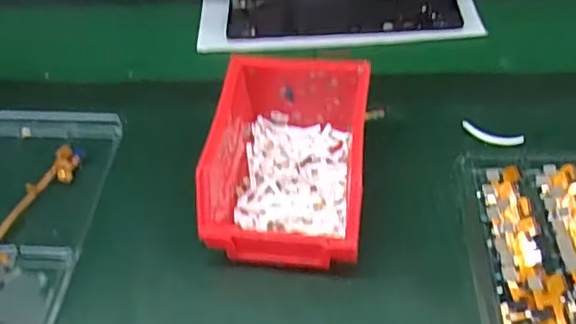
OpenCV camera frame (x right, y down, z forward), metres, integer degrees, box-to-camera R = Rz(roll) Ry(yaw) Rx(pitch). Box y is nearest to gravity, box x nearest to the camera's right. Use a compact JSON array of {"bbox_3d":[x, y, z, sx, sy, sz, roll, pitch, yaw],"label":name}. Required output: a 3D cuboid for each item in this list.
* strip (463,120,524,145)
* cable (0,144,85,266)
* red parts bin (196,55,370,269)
[{"bbox_3d":[0.164,-0.022,0.486,0.048,0.004,0.012,16,48,18],"label":"strip"},{"bbox_3d":[-0.195,0.034,0.459,0.025,0.008,0.124,11,49,15],"label":"cable"},{"bbox_3d":[0.001,-0.001,0.435,0.102,0.071,0.146,4,47,8],"label":"red parts bin"}]

